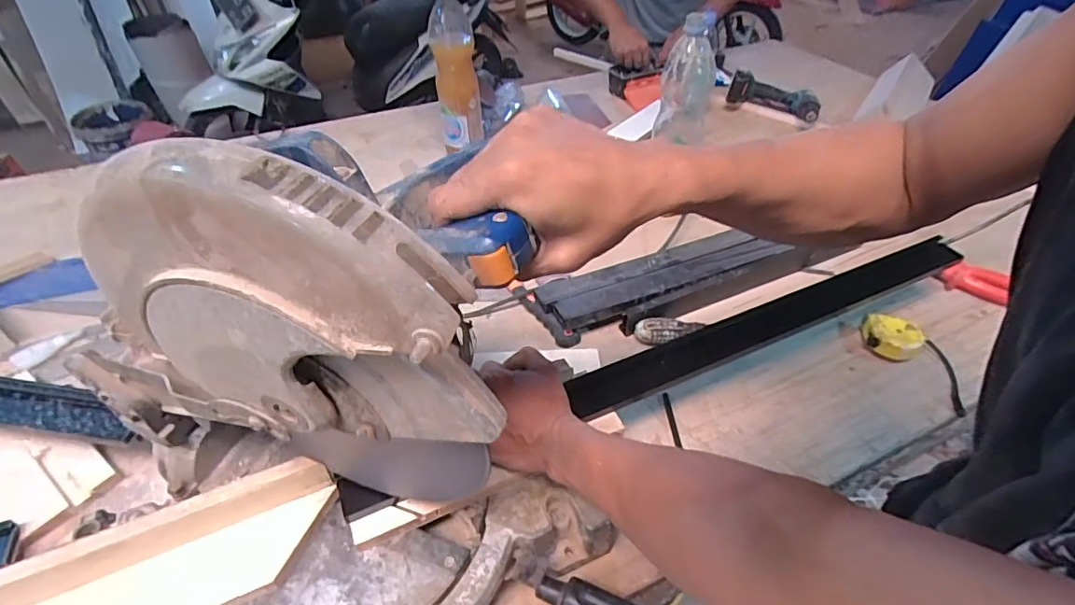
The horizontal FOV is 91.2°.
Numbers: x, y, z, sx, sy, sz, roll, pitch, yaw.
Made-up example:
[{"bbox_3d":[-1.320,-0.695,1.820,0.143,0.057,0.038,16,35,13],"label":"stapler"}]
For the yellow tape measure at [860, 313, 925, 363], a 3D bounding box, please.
[{"bbox_3d":[0.489,0.047,0.731,0.075,0.035,0.065,34,54,29],"label":"yellow tape measure"}]

